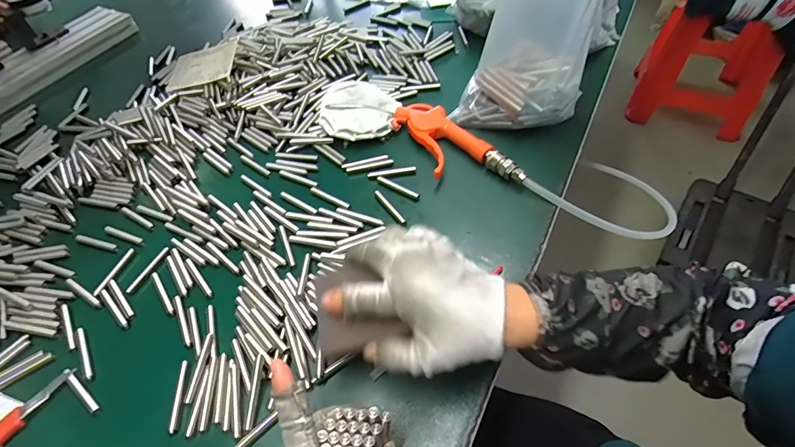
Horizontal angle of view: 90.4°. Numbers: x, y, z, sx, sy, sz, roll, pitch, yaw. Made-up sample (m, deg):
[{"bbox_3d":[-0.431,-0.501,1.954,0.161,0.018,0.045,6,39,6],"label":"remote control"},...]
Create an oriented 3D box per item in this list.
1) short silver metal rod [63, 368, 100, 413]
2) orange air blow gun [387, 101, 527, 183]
[{"bbox_3d":[-0.280,0.146,0.348,0.058,0.004,0.007,29,60,24],"label":"short silver metal rod"},{"bbox_3d":[0.062,-0.095,0.481,0.080,0.025,0.180,-25,54,-13],"label":"orange air blow gun"}]

